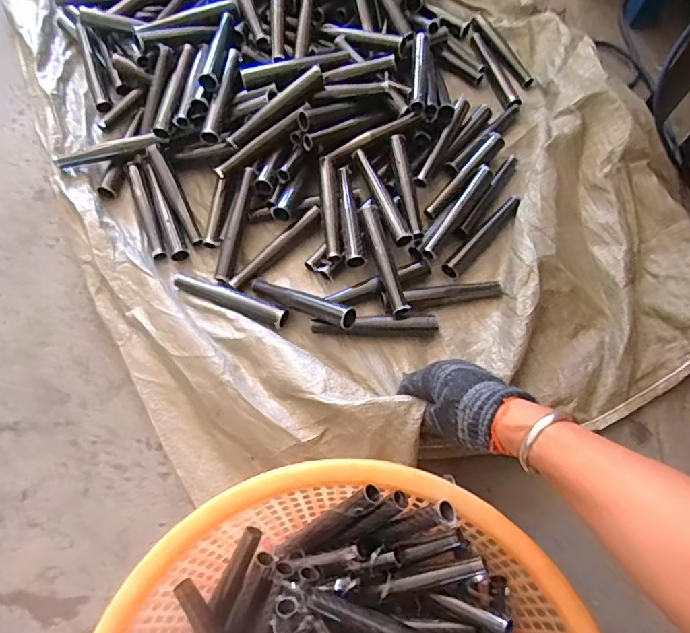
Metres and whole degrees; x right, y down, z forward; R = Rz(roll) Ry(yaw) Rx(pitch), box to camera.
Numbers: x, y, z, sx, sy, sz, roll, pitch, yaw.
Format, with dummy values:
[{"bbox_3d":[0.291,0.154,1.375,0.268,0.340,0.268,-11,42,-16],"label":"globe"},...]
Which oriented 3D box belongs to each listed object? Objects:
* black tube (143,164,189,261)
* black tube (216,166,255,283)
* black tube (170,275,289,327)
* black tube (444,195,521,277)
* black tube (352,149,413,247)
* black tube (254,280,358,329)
[{"bbox_3d":[-0.238,-0.141,0.668,0.021,0.017,0.146,-22,70,-8],"label":"black tube"},{"bbox_3d":[-0.139,-0.115,0.649,0.022,0.024,0.147,12,82,5],"label":"black tube"},{"bbox_3d":[-0.139,-0.022,0.618,0.149,0.024,0.024,23,70,9],"label":"black tube"},{"bbox_3d":[0.178,-0.106,0.654,0.026,0.025,0.147,41,74,14],"label":"black tube"},{"bbox_3d":[0.049,-0.157,0.653,0.025,0.017,0.151,-20,70,-8],"label":"black tube"},{"bbox_3d":[-0.053,-0.019,0.589,0.154,0.021,0.023,20,67,36],"label":"black tube"}]

